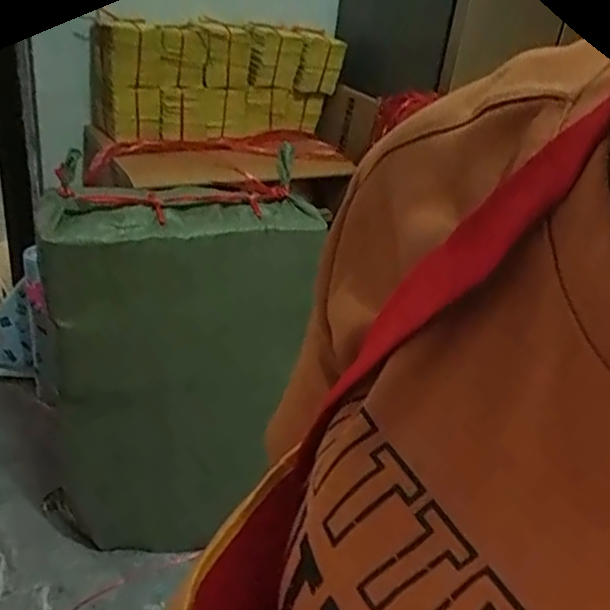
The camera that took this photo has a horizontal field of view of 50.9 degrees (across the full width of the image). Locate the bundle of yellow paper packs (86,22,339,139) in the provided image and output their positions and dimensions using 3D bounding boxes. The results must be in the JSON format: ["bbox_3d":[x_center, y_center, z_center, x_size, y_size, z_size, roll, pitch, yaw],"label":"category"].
[{"bbox_3d":[-0.221,-0.620,1.740,0.642,0.247,0.261,-15,37,-35],"label":"bundle of yellow paper packs"}]

